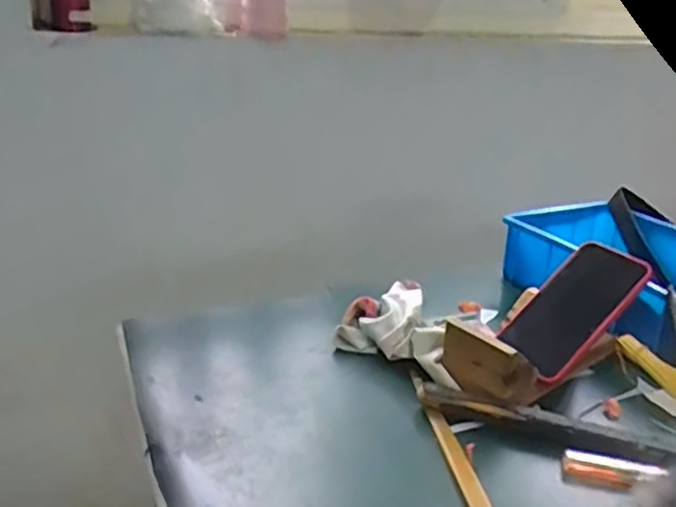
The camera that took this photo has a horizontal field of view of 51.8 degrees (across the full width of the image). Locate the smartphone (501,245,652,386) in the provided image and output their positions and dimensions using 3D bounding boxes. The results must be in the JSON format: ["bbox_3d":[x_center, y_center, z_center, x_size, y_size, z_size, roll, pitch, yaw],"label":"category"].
[{"bbox_3d":[0.243,0.055,0.707,0.073,0.149,0.016,44,5,9],"label":"smartphone"}]

